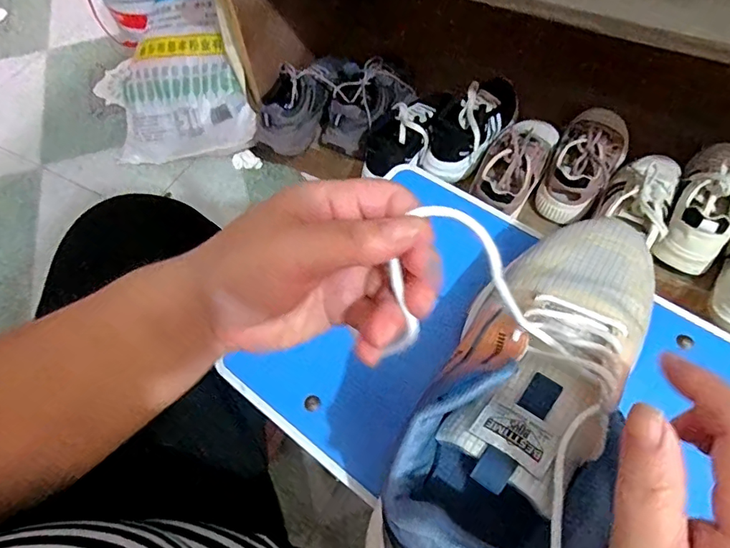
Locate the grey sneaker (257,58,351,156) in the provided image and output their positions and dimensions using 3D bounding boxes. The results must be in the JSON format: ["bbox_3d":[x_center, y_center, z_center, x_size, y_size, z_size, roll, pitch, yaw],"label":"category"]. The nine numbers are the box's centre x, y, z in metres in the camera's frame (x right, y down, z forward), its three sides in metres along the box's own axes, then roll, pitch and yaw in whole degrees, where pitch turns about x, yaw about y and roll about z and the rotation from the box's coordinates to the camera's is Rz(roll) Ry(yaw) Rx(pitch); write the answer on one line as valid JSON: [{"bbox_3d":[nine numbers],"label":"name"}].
[{"bbox_3d":[-0.112,-0.315,0.896,0.099,0.097,0.216,35,69,22],"label":"grey sneaker"}]

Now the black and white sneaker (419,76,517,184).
[{"bbox_3d":[0.182,-0.251,0.832,0.091,0.084,0.209,38,84,23],"label":"black and white sneaker"}]

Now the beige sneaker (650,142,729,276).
[{"bbox_3d":[0.517,-0.111,0.711,0.092,0.083,0.227,27,80,19],"label":"beige sneaker"}]

